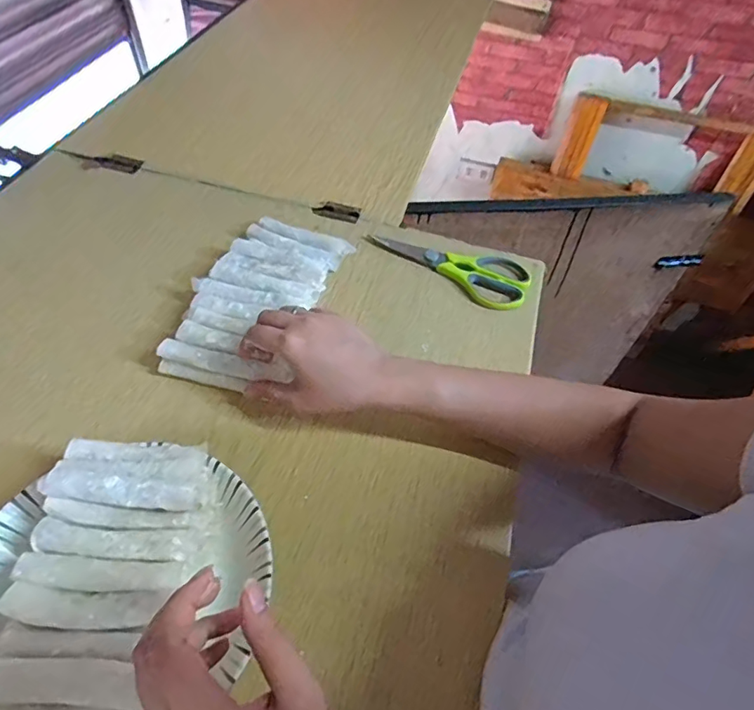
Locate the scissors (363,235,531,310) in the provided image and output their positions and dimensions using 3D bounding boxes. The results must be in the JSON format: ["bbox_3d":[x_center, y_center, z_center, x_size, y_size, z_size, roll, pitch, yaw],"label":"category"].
[{"bbox_3d":[0.087,-0.115,0.602,0.196,0.013,0.067,26,56,16],"label":"scissors"}]

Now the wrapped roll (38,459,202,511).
[{"bbox_3d":[-0.181,0.094,0.360,0.108,0.023,0.031,6,53,2],"label":"wrapped roll"}]

